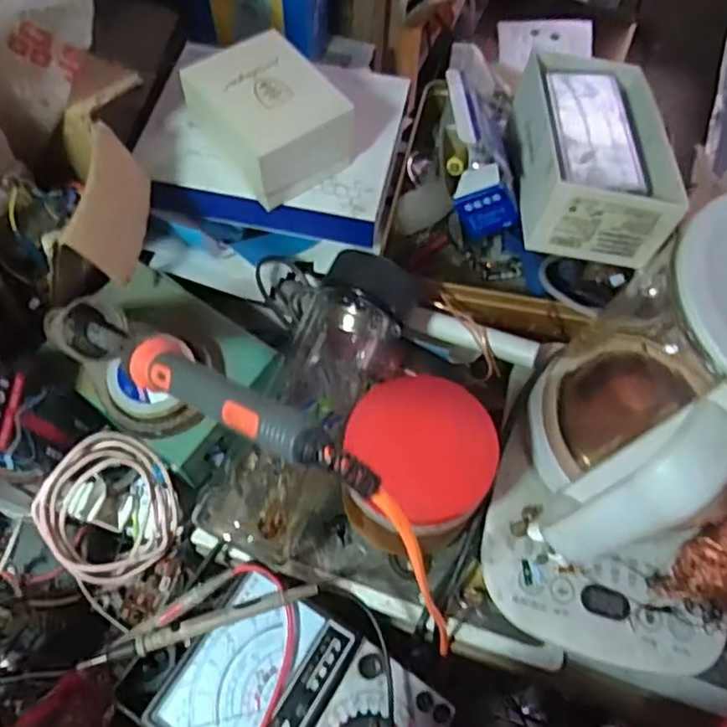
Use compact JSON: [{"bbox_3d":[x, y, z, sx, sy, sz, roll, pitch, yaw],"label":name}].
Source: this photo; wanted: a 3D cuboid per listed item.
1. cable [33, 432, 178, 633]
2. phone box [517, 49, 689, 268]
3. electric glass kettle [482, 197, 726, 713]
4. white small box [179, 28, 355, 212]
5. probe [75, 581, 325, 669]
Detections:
[{"bbox_3d":[-0.169,0.104,0.423,0.094,0.025,0.105,39,80,-30],"label":"cable"},{"bbox_3d":[0.186,-0.177,0.508,0.108,0.055,0.197,5,65,-1],"label":"phone box"},{"bbox_3d":[0.185,0.054,0.376,0.177,0.237,0.225,13,65,3],"label":"electric glass kettle"},{"bbox_3d":[-0.078,-0.189,0.503,0.096,0.066,0.106,-35,71,-17],"label":"white small box"},{"bbox_3d":[-0.100,0.163,0.395,0.147,0.013,0.012,-14,67,-9],"label":"probe"}]

